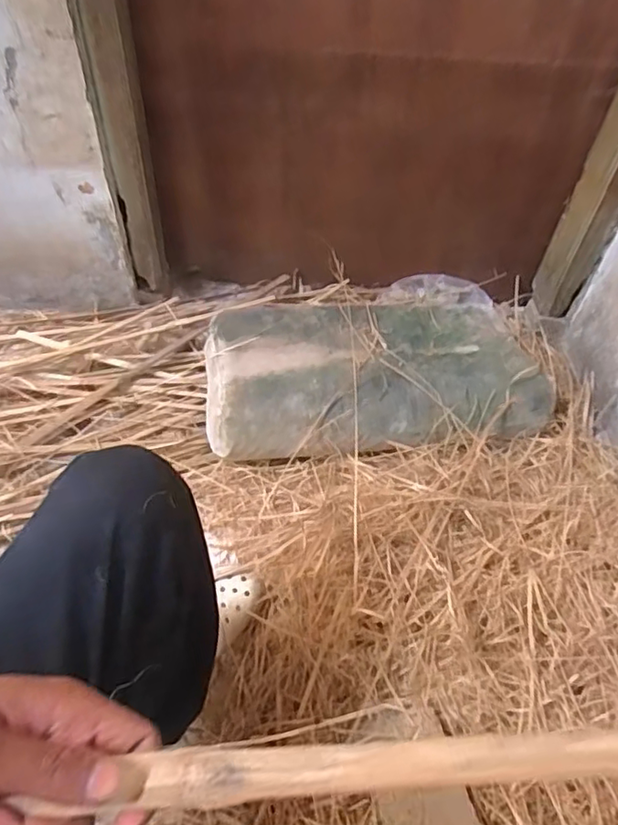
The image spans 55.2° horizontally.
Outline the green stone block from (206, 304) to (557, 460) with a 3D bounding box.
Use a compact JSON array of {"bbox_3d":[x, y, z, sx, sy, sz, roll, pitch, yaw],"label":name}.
[{"bbox_3d":[0.114,-0.082,1.079,0.584,0.072,0.331,-6,50,-8],"label":"green stone block"}]

